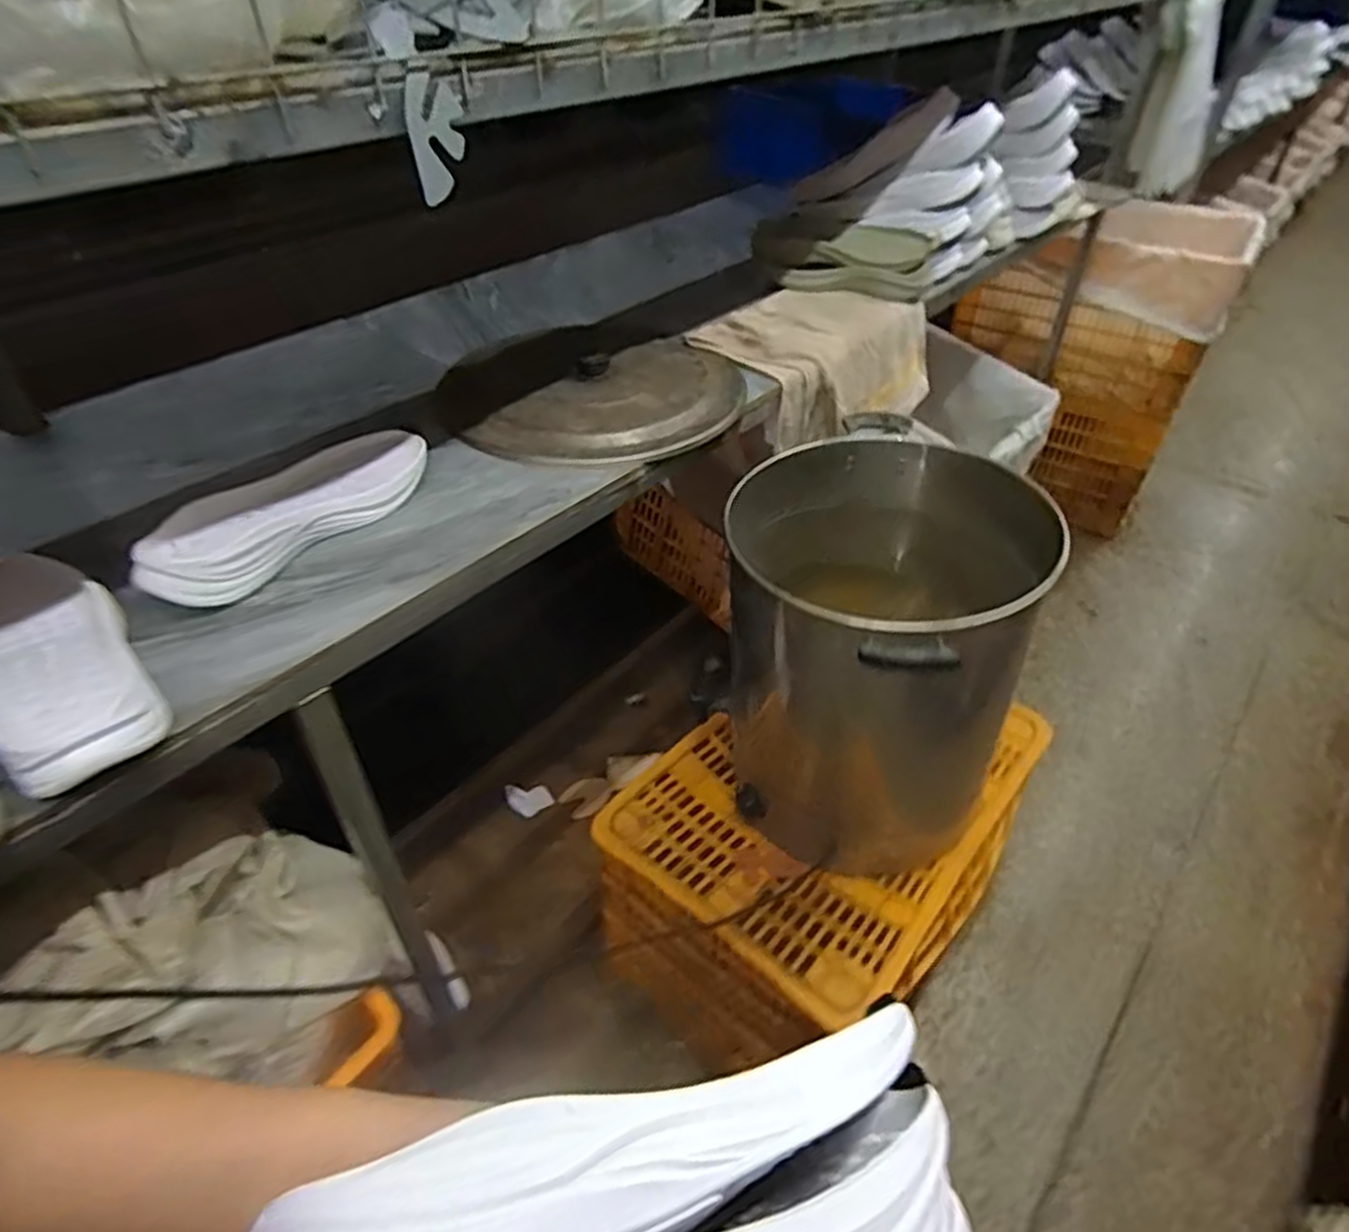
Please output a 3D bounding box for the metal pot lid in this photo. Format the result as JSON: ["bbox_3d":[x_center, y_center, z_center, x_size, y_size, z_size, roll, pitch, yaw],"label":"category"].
[{"bbox_3d":[-0.111,-0.305,1.024,0.368,0.038,0.363,0,41,0],"label":"metal pot lid"}]

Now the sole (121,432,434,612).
[{"bbox_3d":[-0.380,-0.104,0.785,0.109,0.058,0.296,25,47,26],"label":"sole"}]

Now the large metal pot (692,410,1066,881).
[{"bbox_3d":[0.282,0.052,1.122,0.432,0.493,0.421,0,41,0],"label":"large metal pot"}]

